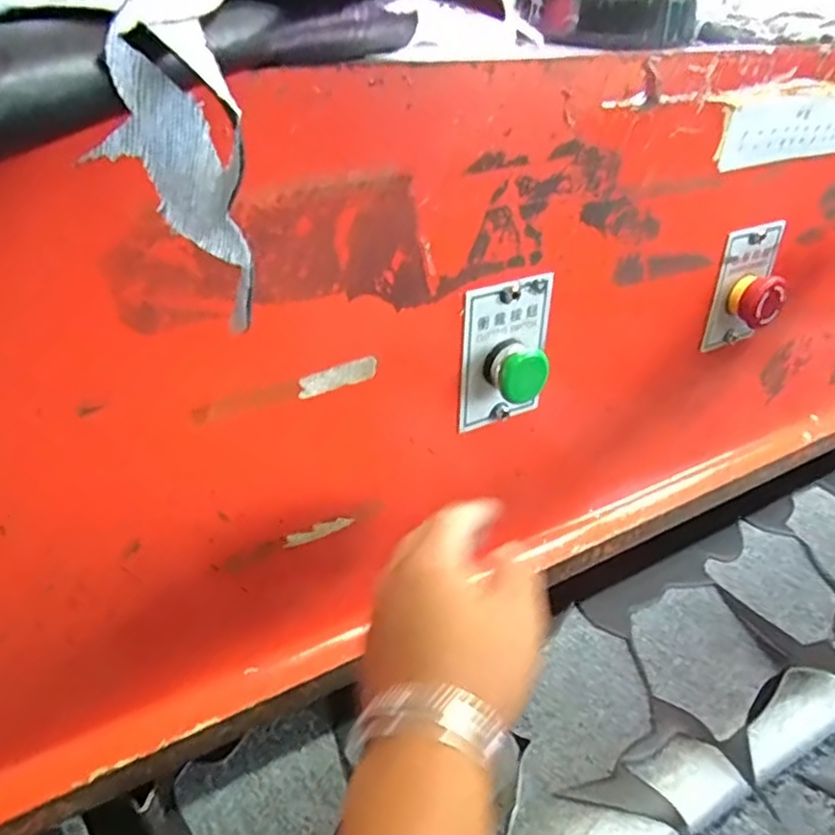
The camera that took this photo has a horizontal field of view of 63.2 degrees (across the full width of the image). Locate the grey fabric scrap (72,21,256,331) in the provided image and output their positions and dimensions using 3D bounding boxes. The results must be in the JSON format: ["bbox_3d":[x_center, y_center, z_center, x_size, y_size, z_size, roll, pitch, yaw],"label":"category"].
[{"bbox_3d":[-0.065,-0.068,0.195,0.027,0.085,0.035,-26,-5,-37],"label":"grey fabric scrap"}]

